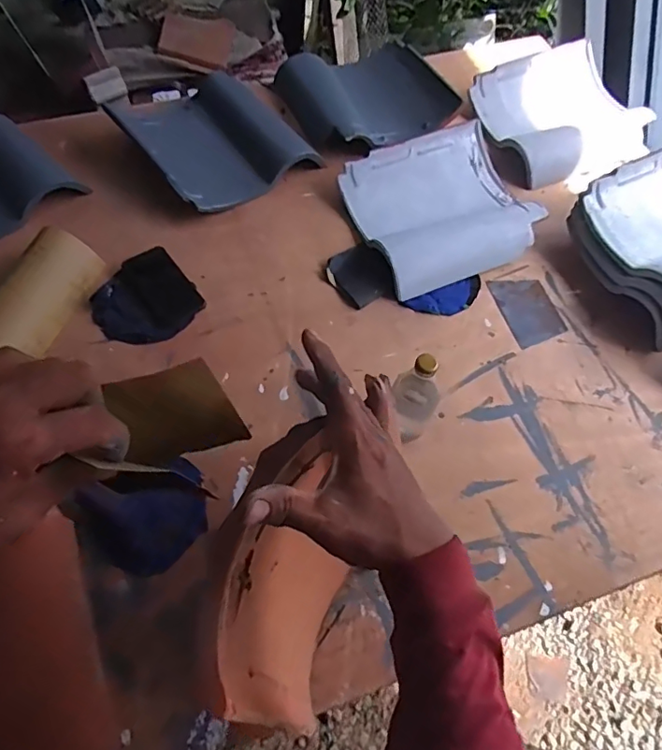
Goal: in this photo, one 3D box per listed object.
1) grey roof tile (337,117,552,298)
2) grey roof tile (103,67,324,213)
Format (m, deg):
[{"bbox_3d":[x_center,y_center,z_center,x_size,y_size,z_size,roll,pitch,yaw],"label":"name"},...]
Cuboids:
[{"bbox_3d":[0.204,-0.318,1.000,0.318,0.107,0.308,-17,56,-18],"label":"grey roof tile"},{"bbox_3d":[-0.236,-0.466,1.055,0.287,0.103,0.317,-33,62,-27],"label":"grey roof tile"}]

